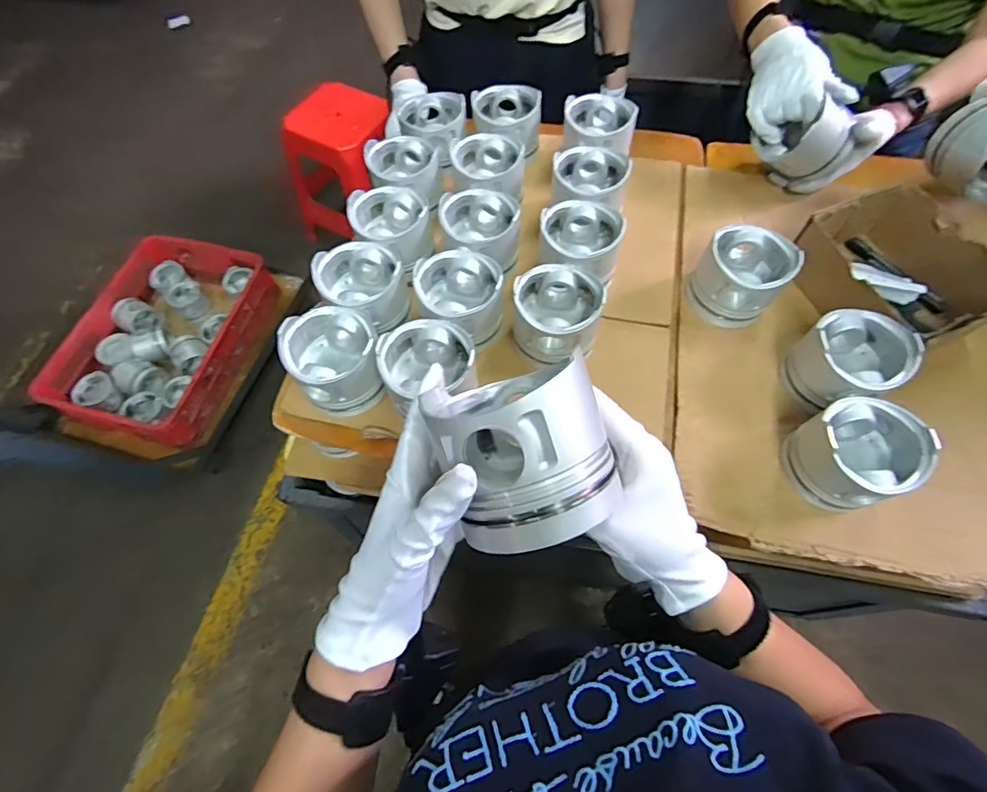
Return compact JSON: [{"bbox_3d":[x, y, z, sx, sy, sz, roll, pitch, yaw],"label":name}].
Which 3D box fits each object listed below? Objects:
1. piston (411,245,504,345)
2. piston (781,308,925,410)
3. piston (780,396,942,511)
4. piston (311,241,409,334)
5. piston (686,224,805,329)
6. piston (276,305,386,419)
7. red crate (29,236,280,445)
[{"bbox_3d":[-0.041,-0.121,0.623,0.097,0.084,0.098,-15,76,-6],"label":"piston"},{"bbox_3d":[0.400,-0.037,0.576,0.099,0.081,0.101,-38,68,-17],"label":"piston"},{"bbox_3d":[0.377,0.062,0.531,0.106,0.082,0.099,-1,63,1],"label":"piston"},{"bbox_3d":[-0.158,-0.133,0.630,0.102,0.067,0.109,-29,66,-13],"label":"piston"},{"bbox_3d":[0.308,-0.150,0.638,0.101,0.079,0.102,-1,63,1],"label":"piston"},{"bbox_3d":[-0.181,-0.040,0.587,0.097,0.096,0.103,-1,63,1],"label":"piston"},{"bbox_3d":[-0.978,-0.186,1.535,0.467,0.141,0.674,15,64,9],"label":"red crate"}]

